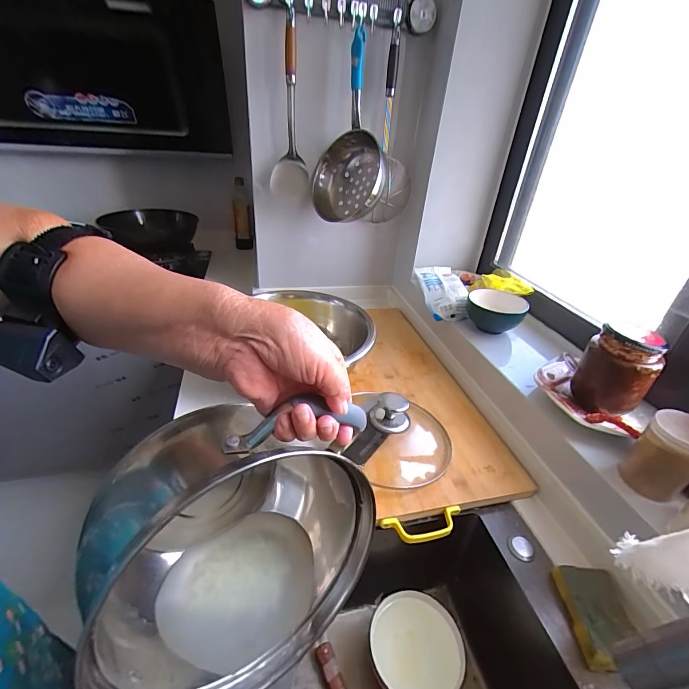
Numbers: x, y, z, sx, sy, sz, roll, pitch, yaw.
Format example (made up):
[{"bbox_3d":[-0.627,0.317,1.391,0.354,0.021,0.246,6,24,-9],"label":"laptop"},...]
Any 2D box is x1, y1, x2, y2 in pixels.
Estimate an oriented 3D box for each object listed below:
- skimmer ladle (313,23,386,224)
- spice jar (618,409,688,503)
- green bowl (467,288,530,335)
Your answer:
[{"bbox_3d":[0.014,-0.461,0.802,0.136,0.333,0.148,-20,40,-34],"label":"skimmer ladle"},{"bbox_3d":[0.403,0.143,0.445,0.055,0.105,0.065,-16,38,-30],"label":"spice jar"},{"bbox_3d":[0.333,-0.070,0.796,0.115,0.075,0.123,15,34,16],"label":"green bowl"}]

